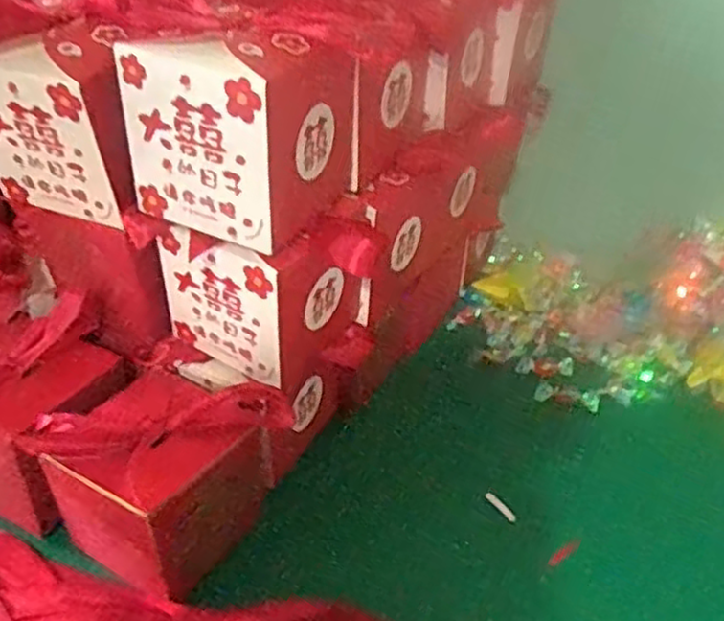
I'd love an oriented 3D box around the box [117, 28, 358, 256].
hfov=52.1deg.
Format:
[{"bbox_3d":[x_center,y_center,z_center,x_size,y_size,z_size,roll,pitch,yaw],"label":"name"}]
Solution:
[{"bbox_3d":[-0.057,-0.094,0.367,0.087,0.088,0.083,18,40,22],"label":"box"}]

